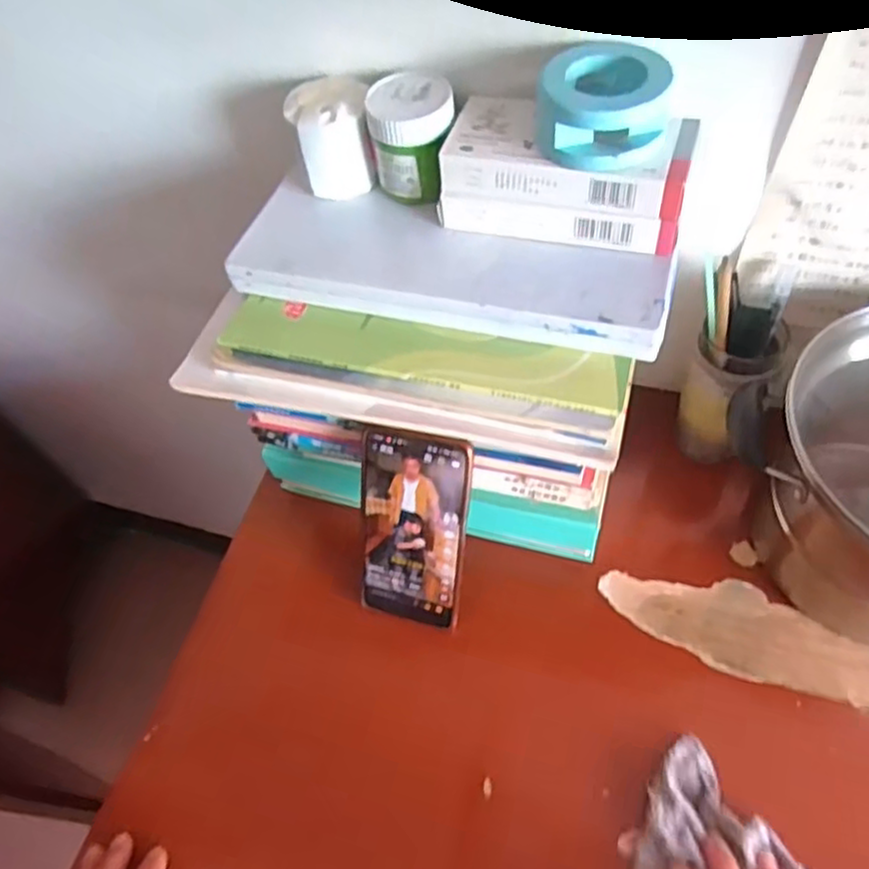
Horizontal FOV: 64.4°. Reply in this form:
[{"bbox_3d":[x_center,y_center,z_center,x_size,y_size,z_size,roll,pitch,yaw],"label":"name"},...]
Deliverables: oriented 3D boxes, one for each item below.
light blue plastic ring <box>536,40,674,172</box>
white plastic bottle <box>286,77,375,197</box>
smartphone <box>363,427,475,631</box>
[{"bbox_3d":[0.096,-0.187,0.392,0.071,0.040,0.061,7,57,10],"label":"light blue plastic ring"},{"bbox_3d":[-0.071,-0.205,0.479,0.055,0.061,0.054,-6,56,2],"label":"white plastic bottle"},{"bbox_3d":[-0.016,0.070,0.493,0.075,0.165,0.006,13,31,14],"label":"smartphone"}]

